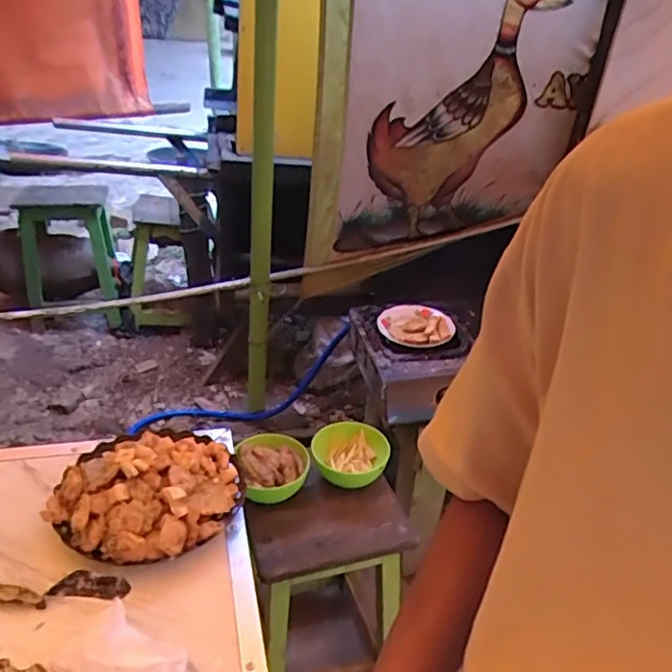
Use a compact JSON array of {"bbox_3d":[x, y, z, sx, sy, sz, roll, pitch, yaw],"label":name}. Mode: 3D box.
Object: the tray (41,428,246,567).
[{"bbox_3d":[-0.235,0.184,0.763,0.220,0.059,0.210,2,30,-4],"label":"tray"}]

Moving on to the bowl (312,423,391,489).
[{"bbox_3d":[0.028,0.243,1.213,0.153,0.073,0.135,7,30,5],"label":"bowl"}]

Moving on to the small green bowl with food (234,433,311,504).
[{"bbox_3d":[-0.121,0.250,1.164,0.133,0.056,0.132,3,30,-2],"label":"small green bowl with food"}]

